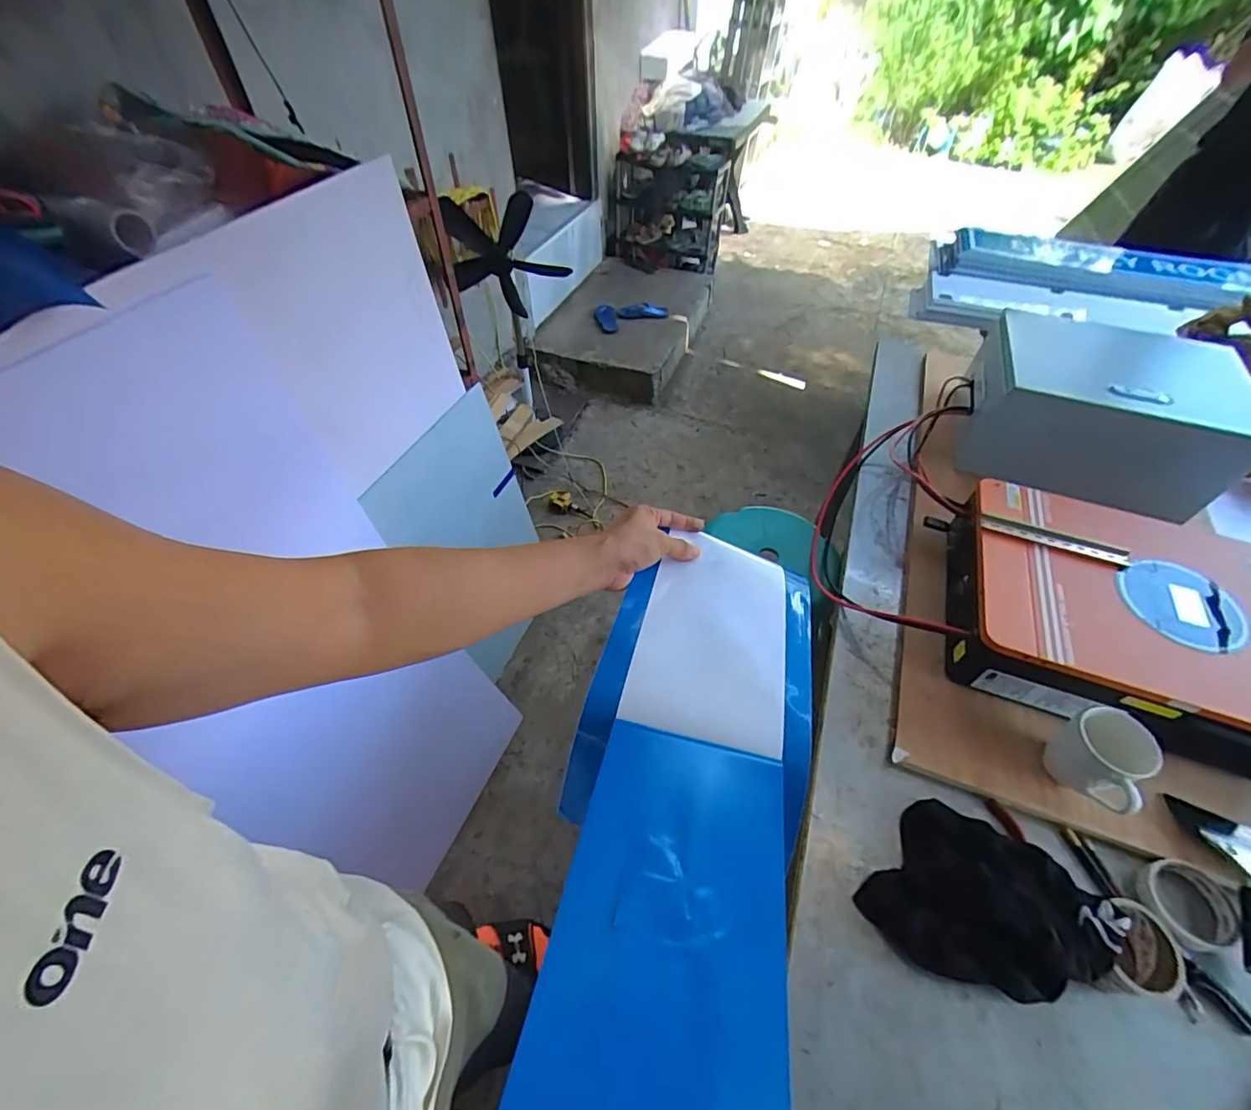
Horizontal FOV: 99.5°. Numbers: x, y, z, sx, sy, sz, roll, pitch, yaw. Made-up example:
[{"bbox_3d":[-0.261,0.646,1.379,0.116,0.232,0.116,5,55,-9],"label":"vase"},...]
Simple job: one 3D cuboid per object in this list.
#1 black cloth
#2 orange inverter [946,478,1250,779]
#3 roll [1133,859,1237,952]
[{"bbox_3d":[0.404,0.383,0.584,0.210,0.093,0.183,33,58,24],"label":"black cloth"},{"bbox_3d":[0.720,0.088,0.783,0.422,0.116,0.341,18,53,14],"label":"orange inverter"},{"bbox_3d":[0.662,0.403,0.617,0.090,0.030,0.087,0,50,0],"label":"roll"}]

